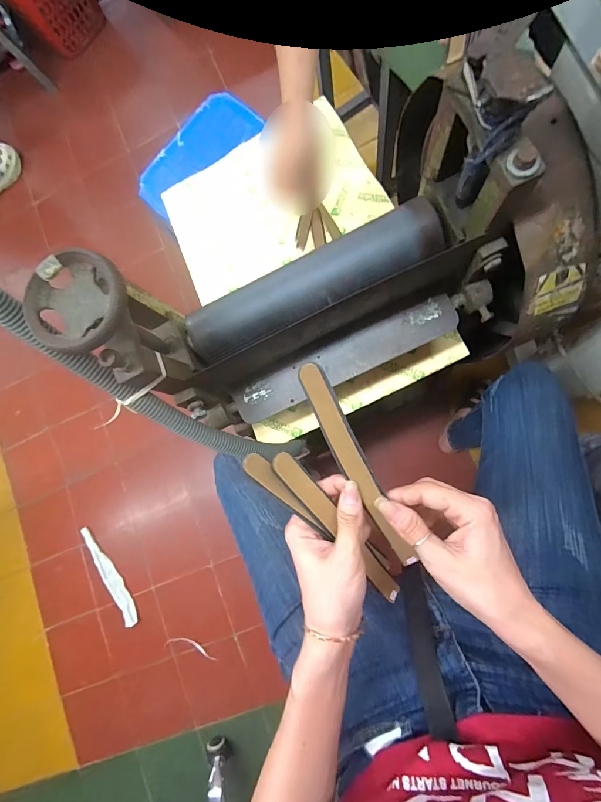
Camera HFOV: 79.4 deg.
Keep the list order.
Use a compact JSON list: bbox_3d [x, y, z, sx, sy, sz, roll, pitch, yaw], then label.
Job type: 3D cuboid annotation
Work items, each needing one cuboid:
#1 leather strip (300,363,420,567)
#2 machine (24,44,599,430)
[{"bbox_3d":[0.048,0.058,0.294,0.021,0.016,0.191,-27,100,4],"label":"leather strip"},{"bbox_3d":[0.043,-0.124,0.387,0.488,0.272,0.202,-17,82,8],"label":"machine"}]

